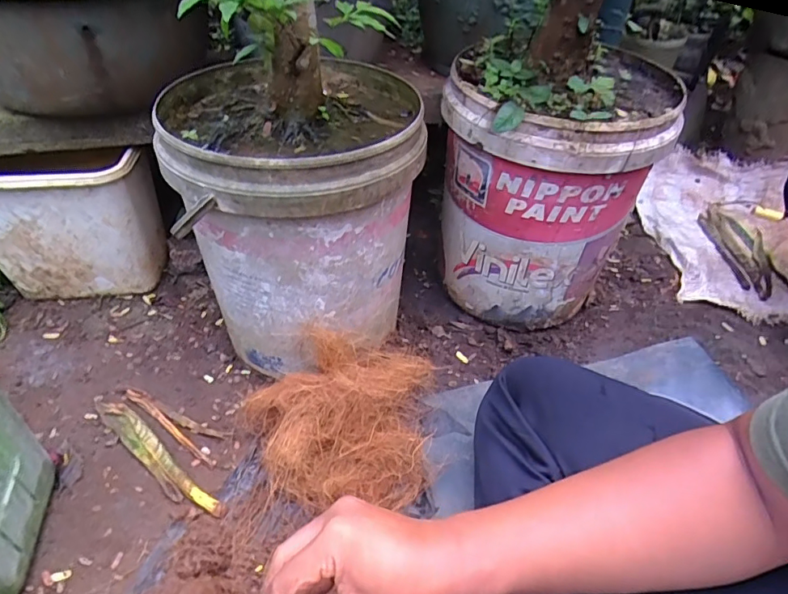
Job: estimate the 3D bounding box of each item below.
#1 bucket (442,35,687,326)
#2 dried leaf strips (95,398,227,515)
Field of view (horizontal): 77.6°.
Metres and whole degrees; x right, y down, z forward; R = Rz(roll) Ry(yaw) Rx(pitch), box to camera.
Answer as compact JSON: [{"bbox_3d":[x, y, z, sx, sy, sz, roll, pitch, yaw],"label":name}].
[{"bbox_3d":[0.212,-0.142,0.733,0.285,0.388,0.258,9,43,8],"label":"bucket"},{"bbox_3d":[-0.307,0.199,0.624,0.258,0.012,0.033,29,49,27],"label":"dried leaf strips"}]

